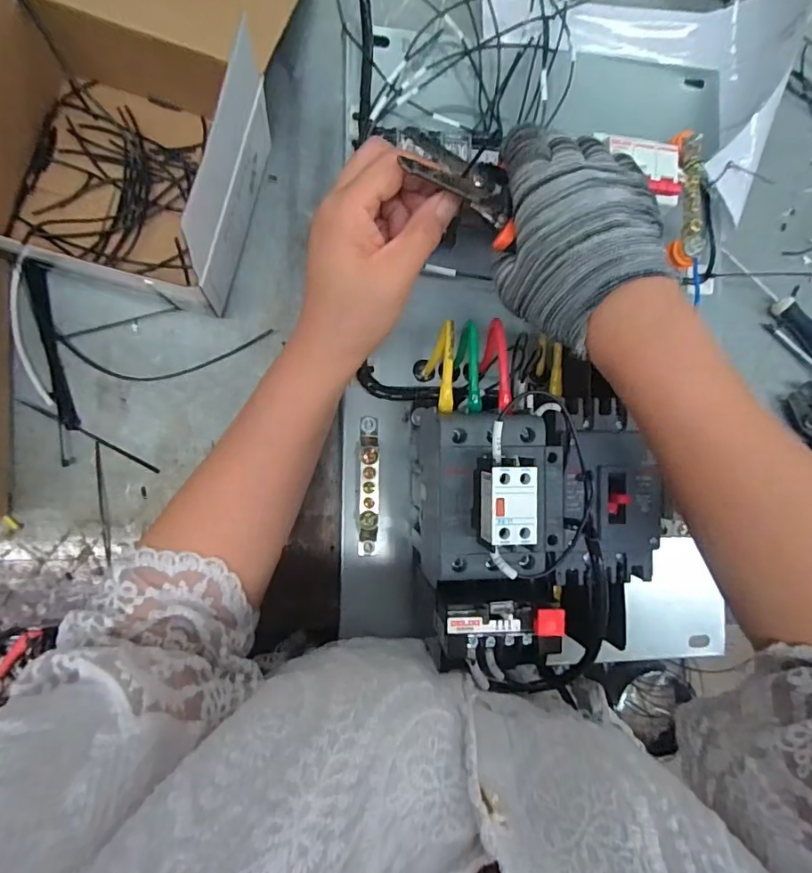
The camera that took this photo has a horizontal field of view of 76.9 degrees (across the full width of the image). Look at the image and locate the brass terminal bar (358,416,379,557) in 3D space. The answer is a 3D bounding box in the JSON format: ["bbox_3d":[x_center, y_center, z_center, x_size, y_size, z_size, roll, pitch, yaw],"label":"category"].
[{"bbox_3d":[-0.028,0.038,0.385,0.015,0.017,0.104,1,89,-9],"label":"brass terminal bar"}]

